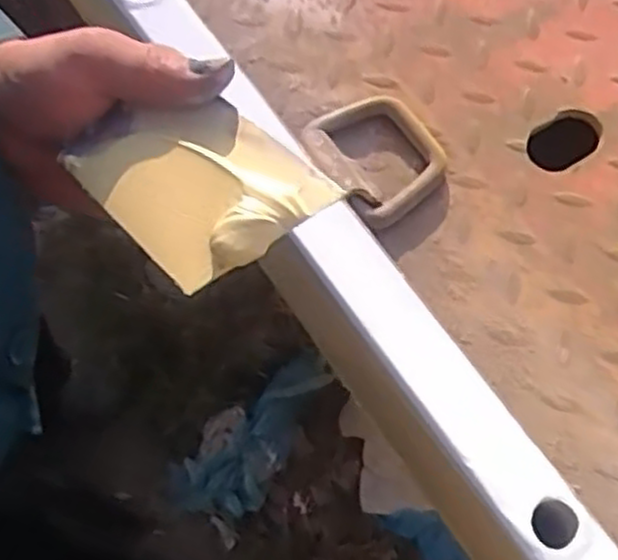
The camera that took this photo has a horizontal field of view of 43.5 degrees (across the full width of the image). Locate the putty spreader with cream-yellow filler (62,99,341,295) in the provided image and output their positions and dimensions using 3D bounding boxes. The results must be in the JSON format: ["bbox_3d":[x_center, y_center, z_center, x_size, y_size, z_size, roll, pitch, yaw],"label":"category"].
[{"bbox_3d":[-0.053,-0.048,0.341,0.074,0.011,0.116,-43,58,-7],"label":"putty spreader with cream-yellow filler"}]

